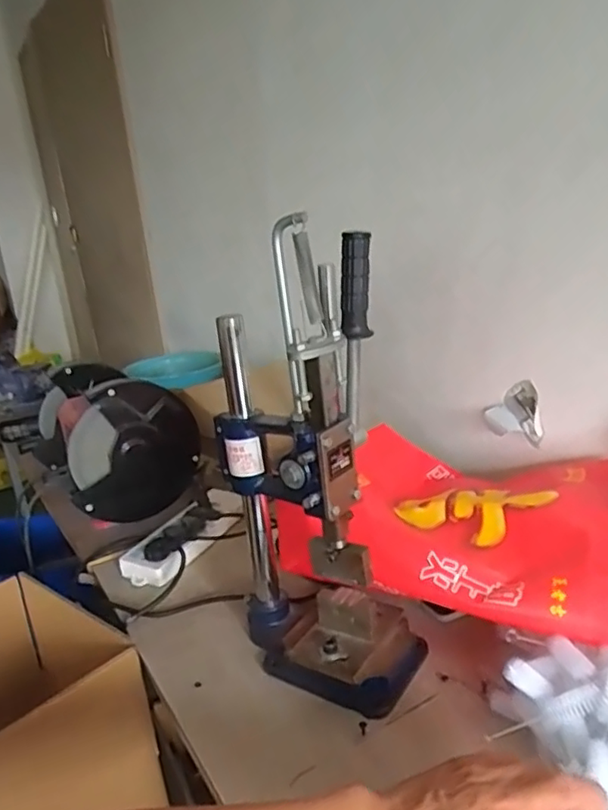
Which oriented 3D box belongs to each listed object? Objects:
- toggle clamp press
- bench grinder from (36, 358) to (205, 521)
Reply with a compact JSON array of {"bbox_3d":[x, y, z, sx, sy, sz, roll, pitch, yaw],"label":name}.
[{"bbox_3d":[0.007,0.065,0.610,0.172,0.437,0.196,-9,17,-8],"label":"toggle clamp press"},{"bbox_3d":[-0.355,0.050,1.099,0.224,0.217,0.316,-16,19,-29],"label":"bench grinder"}]

